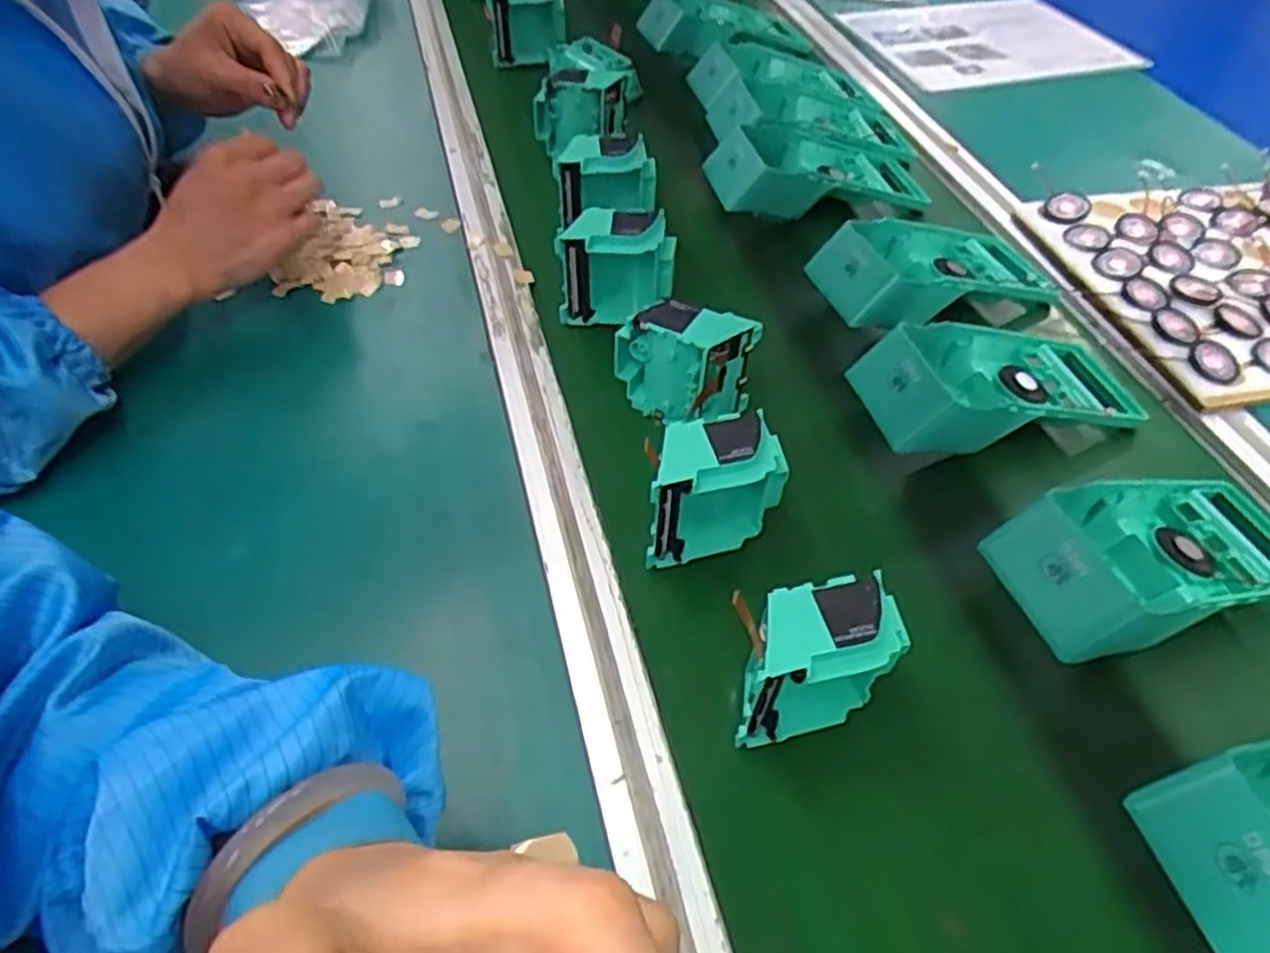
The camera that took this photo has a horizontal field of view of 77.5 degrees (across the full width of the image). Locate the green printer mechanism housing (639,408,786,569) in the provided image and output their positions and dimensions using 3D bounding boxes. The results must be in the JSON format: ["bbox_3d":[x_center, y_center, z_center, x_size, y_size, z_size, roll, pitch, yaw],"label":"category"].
[{"bbox_3d":[0.041,0.007,0.436,0.078,0.080,0.046,-9,50,-10],"label":"green printer mechanism housing"}]

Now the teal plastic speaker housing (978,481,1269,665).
[{"bbox_3d":[0.285,0.040,0.425,0.185,0.048,0.086,-11,50,-12],"label":"teal plastic speaker housing"}]

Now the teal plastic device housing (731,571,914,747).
[{"bbox_3d":[0.083,0.086,0.367,0.078,0.073,0.043,-7,50,-9],"label":"teal plastic device housing"}]

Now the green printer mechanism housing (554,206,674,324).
[{"bbox_3d":[-0.015,-0.153,0.563,0.079,0.074,0.042,-6,50,-7],"label":"green printer mechanism housing"}]

